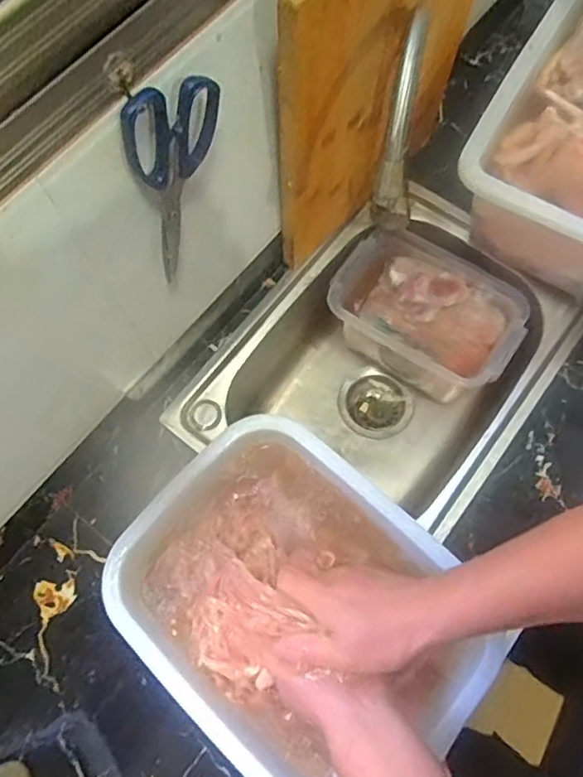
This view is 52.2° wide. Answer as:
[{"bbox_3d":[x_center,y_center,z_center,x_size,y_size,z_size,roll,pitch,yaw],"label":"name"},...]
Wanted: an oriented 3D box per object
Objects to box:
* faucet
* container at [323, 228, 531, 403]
[{"bbox_3d":[0.106,-0.205,0.581,0.035,0.289,0.132,13,71,7],"label":"faucet"},{"bbox_3d":[0.174,-0.083,0.809,0.233,0.141,0.155,28,73,12],"label":"container"}]

